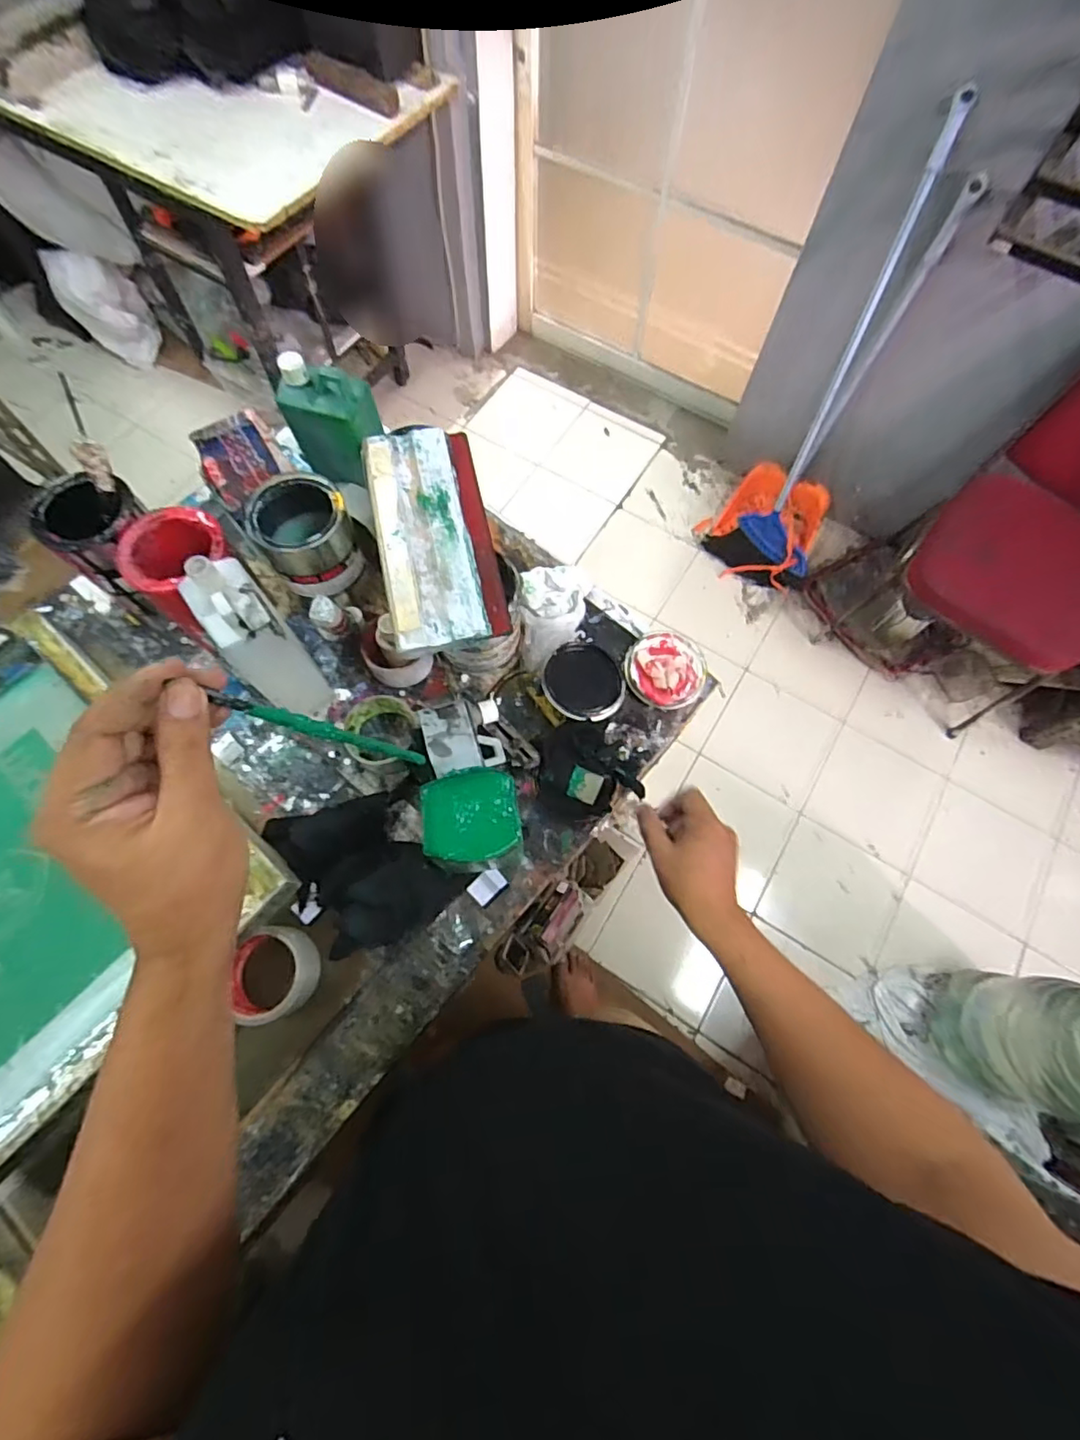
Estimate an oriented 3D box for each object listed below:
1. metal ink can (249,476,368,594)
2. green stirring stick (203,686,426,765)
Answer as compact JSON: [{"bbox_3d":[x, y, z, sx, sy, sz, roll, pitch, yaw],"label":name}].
[{"bbox_3d":[-0.274,-0.217,0.688,0.103,0.096,0.106,1,70,-1],"label":"metal ink can"},{"bbox_3d":[-0.125,0.011,0.367,0.012,0.177,0.011,-18,69,20],"label":"green stirring stick"}]

